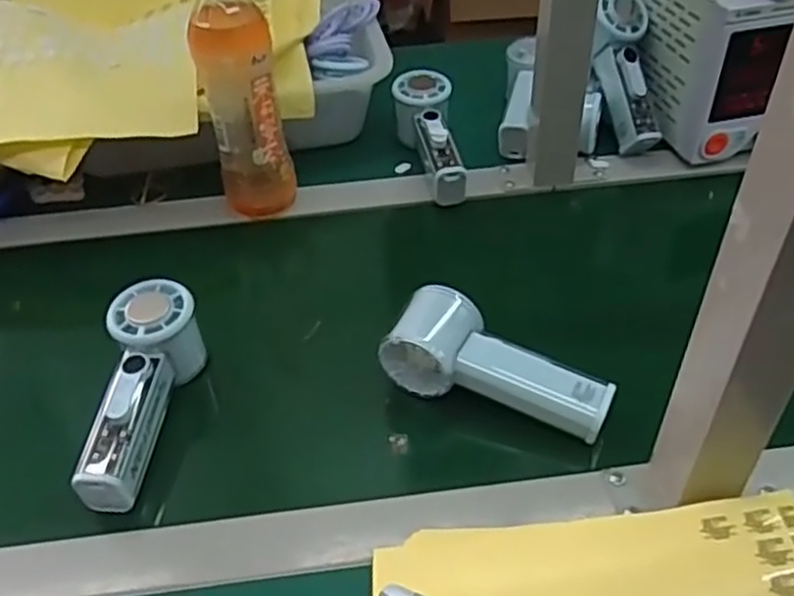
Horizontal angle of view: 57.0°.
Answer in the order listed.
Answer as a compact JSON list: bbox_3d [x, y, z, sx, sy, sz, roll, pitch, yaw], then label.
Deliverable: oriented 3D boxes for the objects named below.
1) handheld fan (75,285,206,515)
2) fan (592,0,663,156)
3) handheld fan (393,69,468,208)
[{"bbox_3d":[-0.167,0.062,0.483,0.052,0.050,0.151,0,43,2],"label":"handheld fan"},{"bbox_3d":[0.219,-0.220,0.703,0.048,0.035,0.160,-5,85,-1],"label":"fan"},{"bbox_3d":[0.029,-0.153,0.693,0.057,0.058,0.146,-3,43,-2],"label":"handheld fan"}]

